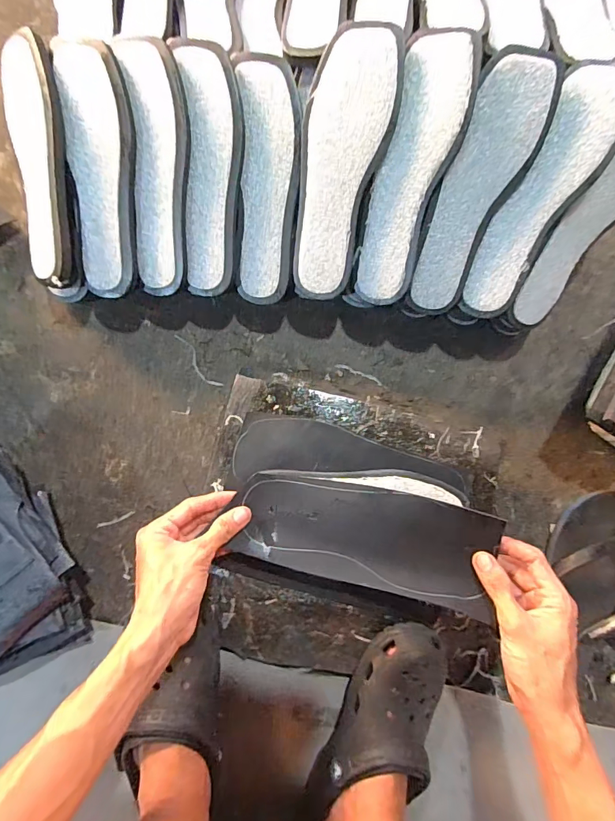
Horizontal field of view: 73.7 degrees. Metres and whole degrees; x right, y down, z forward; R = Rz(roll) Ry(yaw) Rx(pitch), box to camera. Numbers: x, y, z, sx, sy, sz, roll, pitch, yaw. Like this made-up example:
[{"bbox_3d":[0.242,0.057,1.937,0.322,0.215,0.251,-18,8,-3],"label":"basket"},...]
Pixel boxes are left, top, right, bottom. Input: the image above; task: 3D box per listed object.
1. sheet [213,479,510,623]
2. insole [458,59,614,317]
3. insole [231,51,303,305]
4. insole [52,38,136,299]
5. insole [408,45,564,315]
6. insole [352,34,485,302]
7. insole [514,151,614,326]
[{"bbox_3d":[0.059,0.129,0.424,0.256,0.018,0.100,13,83,7],"label":"sheet"},{"bbox_3d":[0.248,-0.222,0.440,0.071,0.019,0.247,25,113,-1],"label":"insole"},{"bbox_3d":[-0.043,-0.249,0.456,0.066,0.017,0.245,2,106,-4],"label":"insole"},{"bbox_3d":[-0.221,-0.251,0.441,0.072,0.018,0.241,0,106,-4],"label":"insole"},{"bbox_3d":[0.180,-0.230,0.442,0.075,0.013,0.249,19,114,-2],"label":"insole"},{"bbox_3d":[0.108,-0.240,0.433,0.071,0.021,0.248,13,113,-2],"label":"insole"},{"bbox_3d":[0.316,-0.213,0.464,0.081,0.010,0.241,27,105,-25],"label":"insole"}]

